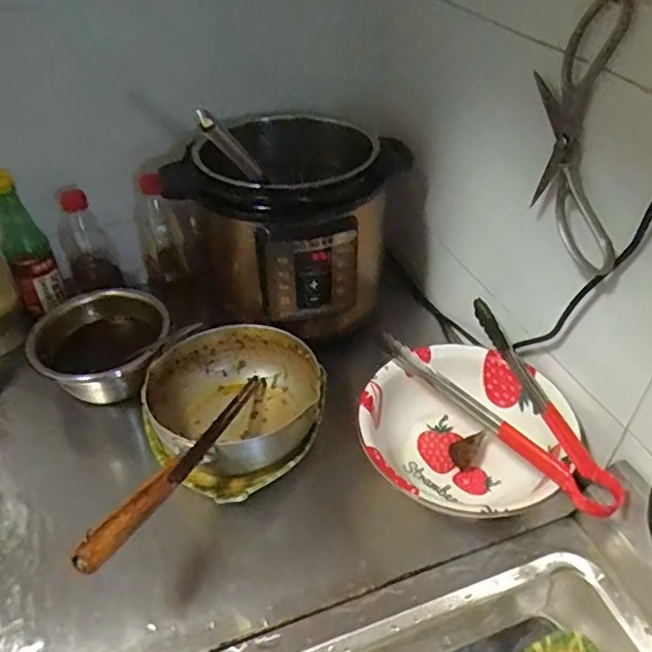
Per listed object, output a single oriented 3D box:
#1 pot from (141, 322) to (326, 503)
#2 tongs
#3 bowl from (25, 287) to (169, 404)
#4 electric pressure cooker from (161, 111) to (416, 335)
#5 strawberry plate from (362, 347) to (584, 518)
[{"bbox_3d":[-0.101,0.095,0.715,0.208,0.087,0.208,-1,39,1],"label":"pot"},{"bbox_3d":[0.184,0.084,0.647,0.156,0.065,0.293,-13,40,-15],"label":"tongs"},{"bbox_3d":[-0.293,0.032,0.782,0.160,0.083,0.161,-1,39,1],"label":"bowl"},{"bbox_3d":[-0.042,-0.143,0.819,0.239,0.206,0.258,-28,46,-30],"label":"electric pressure cooker"},{"bbox_3d":[0.152,0.133,0.671,0.225,0.091,0.222,-1,39,1],"label":"strawberry plate"}]

